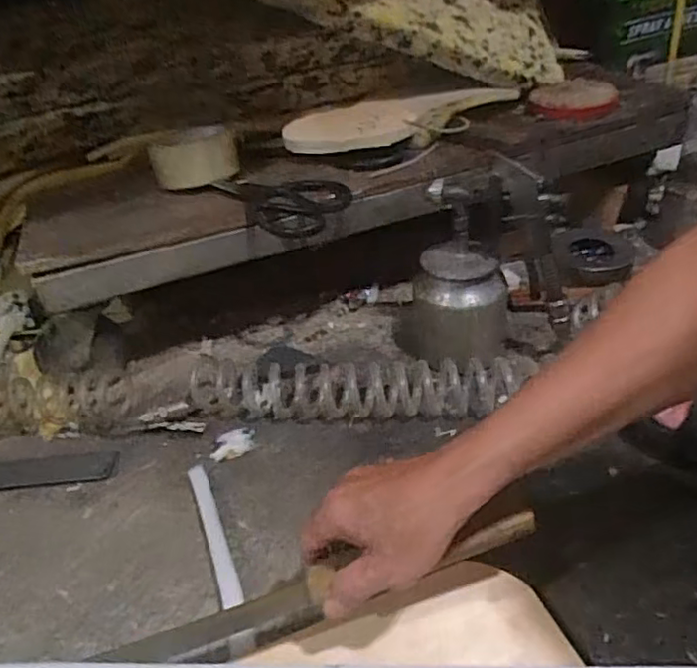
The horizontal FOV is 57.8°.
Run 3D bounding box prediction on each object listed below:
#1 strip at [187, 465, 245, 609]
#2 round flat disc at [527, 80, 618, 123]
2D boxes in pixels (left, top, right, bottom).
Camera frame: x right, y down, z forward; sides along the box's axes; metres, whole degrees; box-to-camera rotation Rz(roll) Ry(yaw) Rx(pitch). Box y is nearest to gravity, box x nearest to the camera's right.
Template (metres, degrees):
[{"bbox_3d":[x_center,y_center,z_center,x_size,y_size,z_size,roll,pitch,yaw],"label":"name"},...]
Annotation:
[{"bbox_3d":[-0.117,0.174,0.552,0.017,0.014,0.160,-16,34,-16],"label":"strip"},{"bbox_3d":[0.279,-0.292,0.782,0.102,0.022,0.093,-5,36,4],"label":"round flat disc"}]

